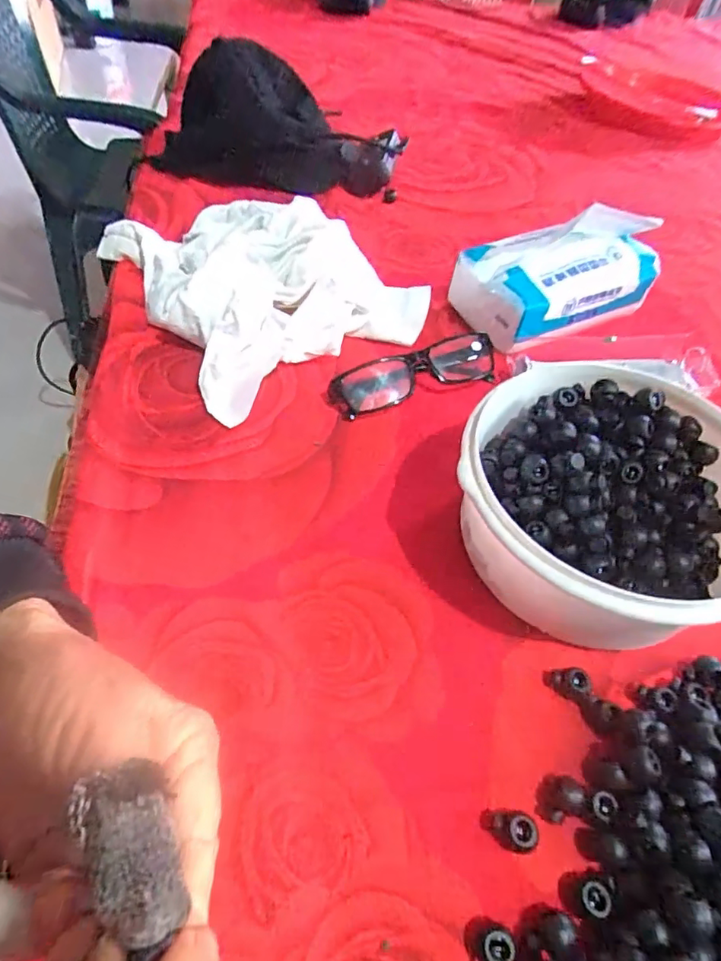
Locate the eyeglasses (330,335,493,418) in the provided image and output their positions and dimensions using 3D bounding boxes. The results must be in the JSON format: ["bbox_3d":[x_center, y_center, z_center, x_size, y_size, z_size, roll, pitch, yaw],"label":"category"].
[{"bbox_3d":[0.043,-0.086,0.409,0.136,0.027,0.041,-20,57,-20],"label":"eyeglasses"}]

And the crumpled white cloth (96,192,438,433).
[{"bbox_3d":[-0.088,-0.187,0.460,0.226,0.056,0.259,-31,62,-26],"label":"crumpled white cloth"}]

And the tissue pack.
[{"bbox_3d":[0.172,-0.184,0.459,0.168,0.082,0.092,-20,57,-20],"label":"tissue pack"}]

